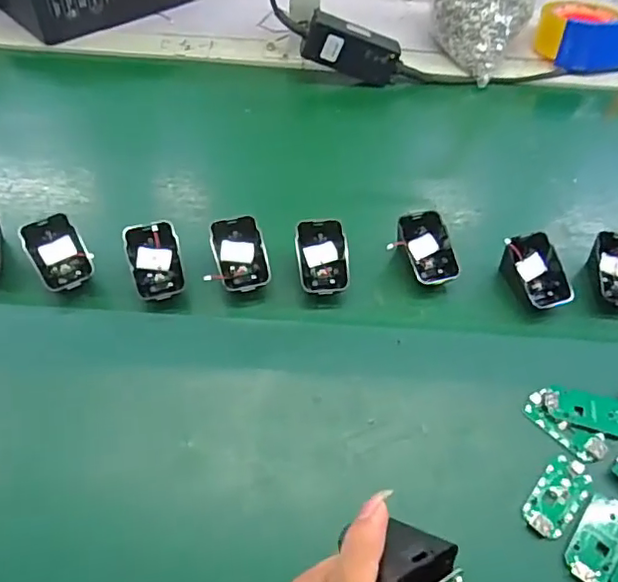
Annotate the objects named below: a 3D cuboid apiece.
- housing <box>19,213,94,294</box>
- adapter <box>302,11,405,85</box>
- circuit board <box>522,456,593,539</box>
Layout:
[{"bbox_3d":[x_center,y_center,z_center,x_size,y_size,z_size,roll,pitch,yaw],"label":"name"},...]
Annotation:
[{"bbox_3d":[-0.221,-0.033,0.511,0.044,0.025,0.068,-29,89,-19],"label":"housing"},{"bbox_3d":[0.052,-0.290,0.697,0.116,0.055,0.025,15,49,-20],"label":"adapter"},{"bbox_3d":[0.179,0.147,0.416,0.031,0.006,0.062,37,60,23],"label":"circuit board"}]

